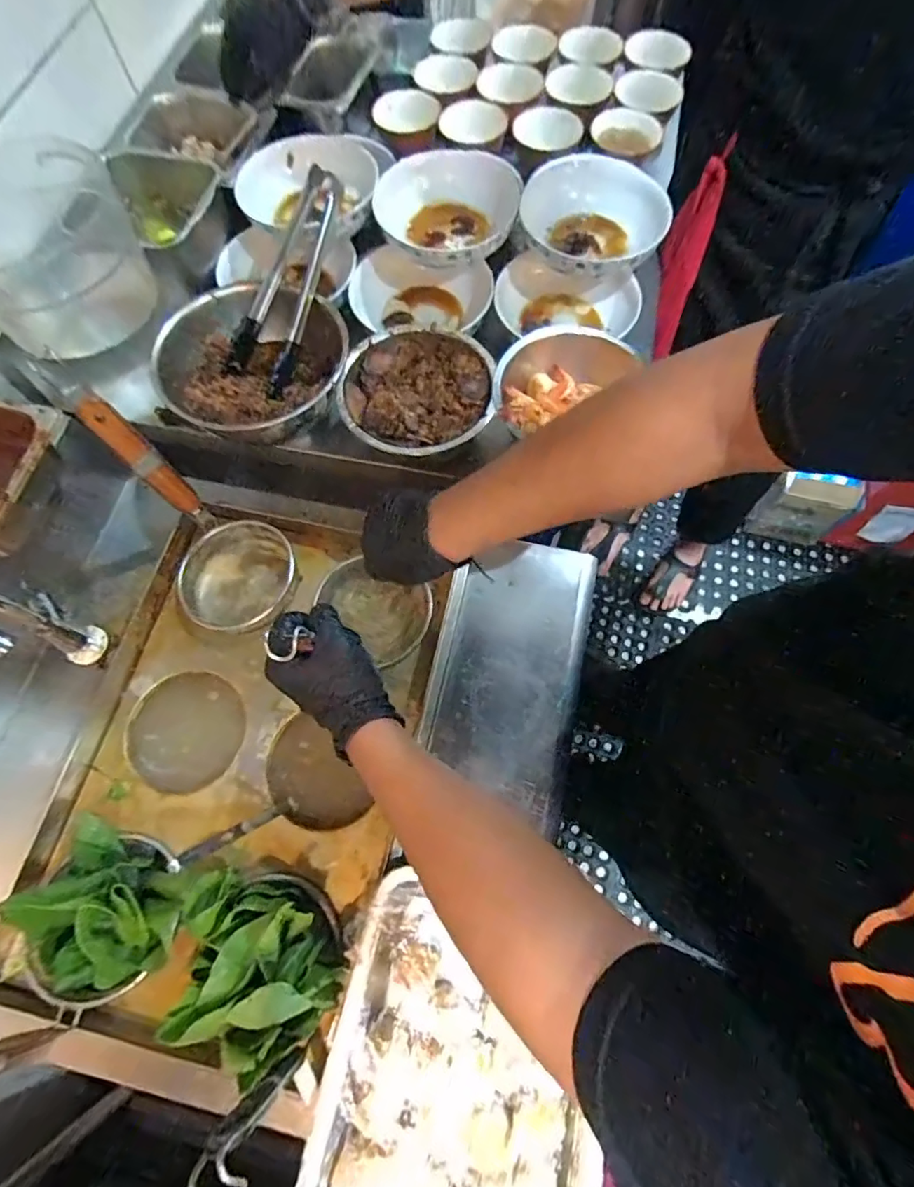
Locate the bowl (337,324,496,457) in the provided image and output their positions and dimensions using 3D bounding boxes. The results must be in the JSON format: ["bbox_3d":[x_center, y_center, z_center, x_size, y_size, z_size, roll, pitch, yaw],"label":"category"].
[{"bbox_3d":[-0.043,-0.213,0.594,0.160,0.056,0.161,0,70,1],"label":"bowl"}]

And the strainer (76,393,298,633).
[{"bbox_3d":[-0.298,-0.088,0.591,0.126,0.261,0.102,-39,30,-12],"label":"strainer"}]

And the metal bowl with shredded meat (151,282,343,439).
[{"bbox_3d":[-0.223,-0.256,0.607,0.198,0.068,0.193,0,70,1],"label":"metal bowl with shredded meat"}]

